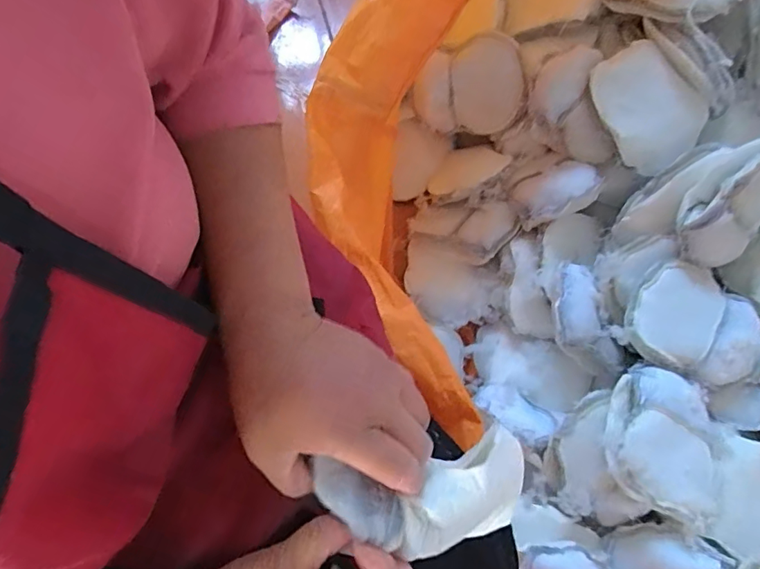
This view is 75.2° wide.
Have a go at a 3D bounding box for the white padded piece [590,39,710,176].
[{"bbox_3d":[0.363,-0.242,0.669,0.109,0.023,0.164,-33,86,18],"label":"white padded piece"}]

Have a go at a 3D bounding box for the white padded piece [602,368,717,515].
[{"bbox_3d":[0.340,0.186,0.601,0.122,0.054,0.161,23,76,4],"label":"white padded piece"}]

